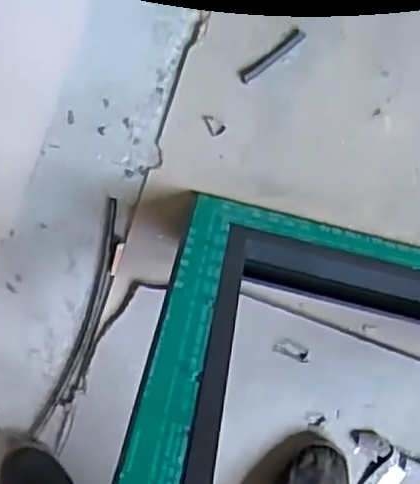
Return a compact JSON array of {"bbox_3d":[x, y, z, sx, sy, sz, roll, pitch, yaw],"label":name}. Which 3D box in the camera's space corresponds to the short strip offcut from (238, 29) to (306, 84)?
[{"bbox_3d":[0.069,-0.209,0.801,0.086,0.004,0.015,-37,94,2],"label":"short strip offcut"}]

